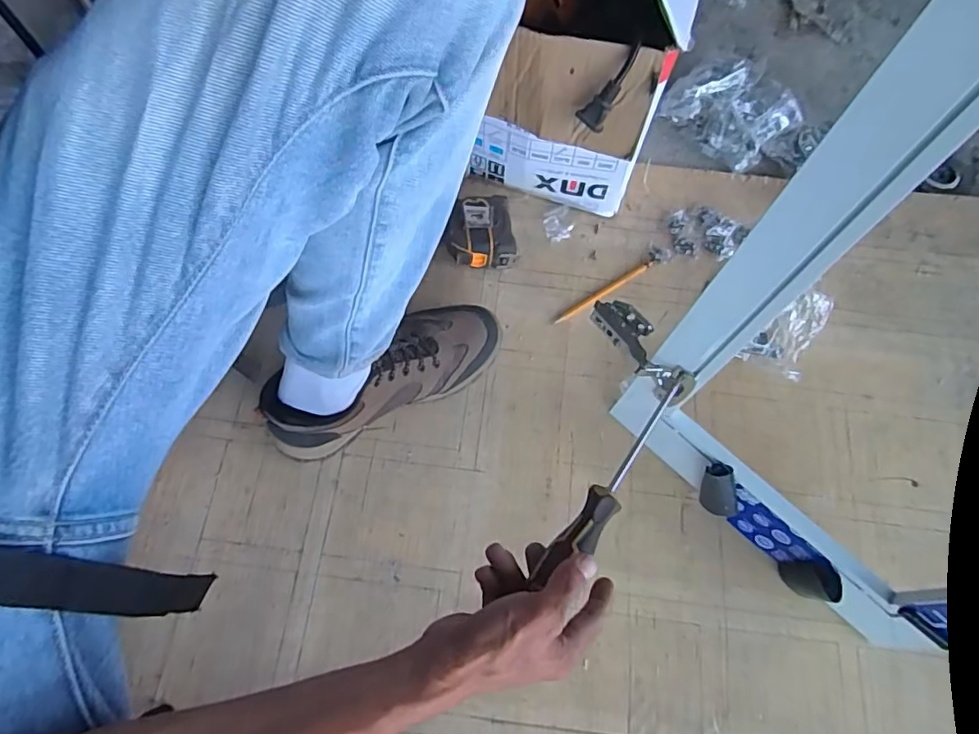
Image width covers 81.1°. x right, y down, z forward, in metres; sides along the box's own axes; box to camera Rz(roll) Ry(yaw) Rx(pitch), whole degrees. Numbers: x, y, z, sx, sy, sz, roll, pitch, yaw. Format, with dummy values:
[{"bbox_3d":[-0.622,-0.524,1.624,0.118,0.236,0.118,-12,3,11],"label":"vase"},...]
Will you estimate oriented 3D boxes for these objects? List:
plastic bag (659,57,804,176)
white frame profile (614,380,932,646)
[{"bbox_3d":[0.325,-0.344,0.756,0.152,0.058,0.141,-43,76,-16],"label":"plastic bag"},{"bbox_3d":[0.254,0.138,0.551,0.034,0.085,0.329,-40,75,-15],"label":"white frame profile"}]

